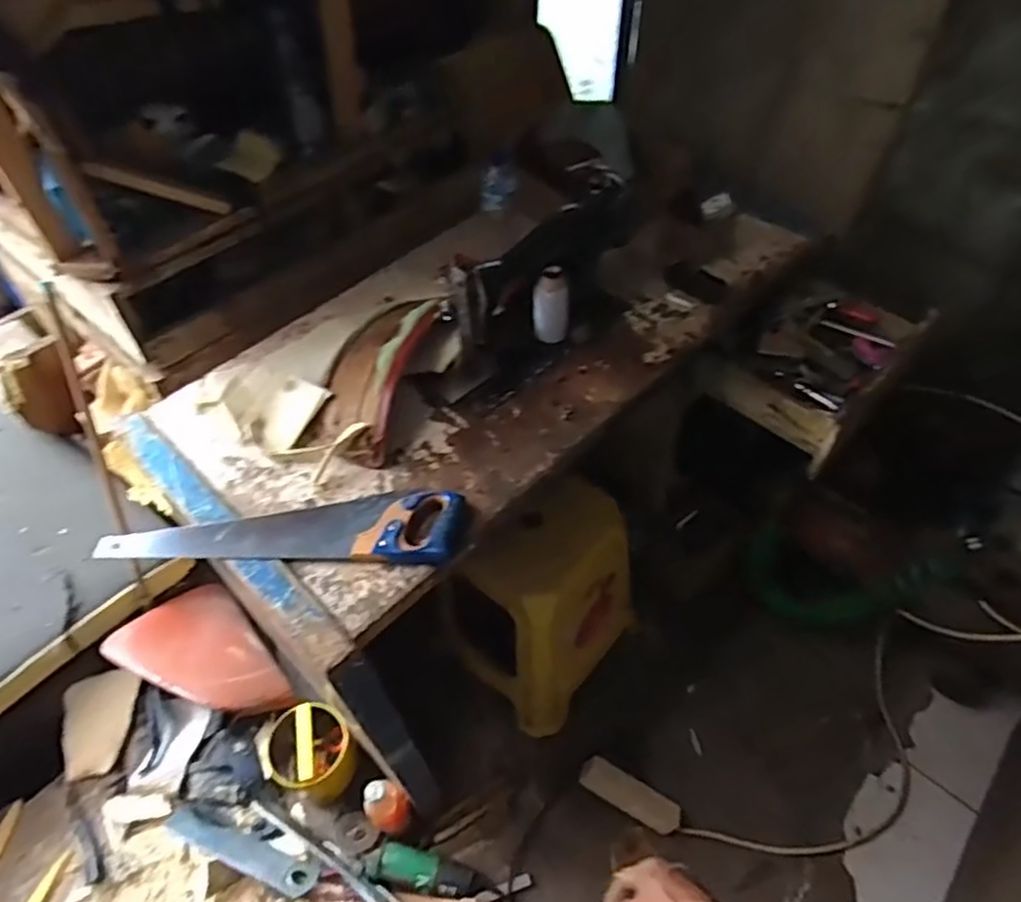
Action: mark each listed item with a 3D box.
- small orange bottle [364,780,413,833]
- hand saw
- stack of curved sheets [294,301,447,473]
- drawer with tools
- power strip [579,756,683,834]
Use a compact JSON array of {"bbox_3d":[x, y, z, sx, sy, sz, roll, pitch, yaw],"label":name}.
[{"bbox_3d":[-0.217,0.641,1.218,0.075,0.165,0.060,11,52,9],"label":"small orange bottle"},{"bbox_3d":[-0.308,0.101,0.908,0.496,0.041,0.117,0,51,1],"label":"hand saw"},{"bbox_3d":[-0.211,-0.133,1.057,0.147,0.097,0.312,13,52,11],"label":"stack of curved sheets"},{"bbox_3d":[0.531,-0.157,1.209,0.252,0.128,0.350,35,59,25],"label":"drawer with tools"},{"bbox_3d":[0.233,0.653,1.289,0.199,0.033,0.060,31,56,3],"label":"power strip"}]

